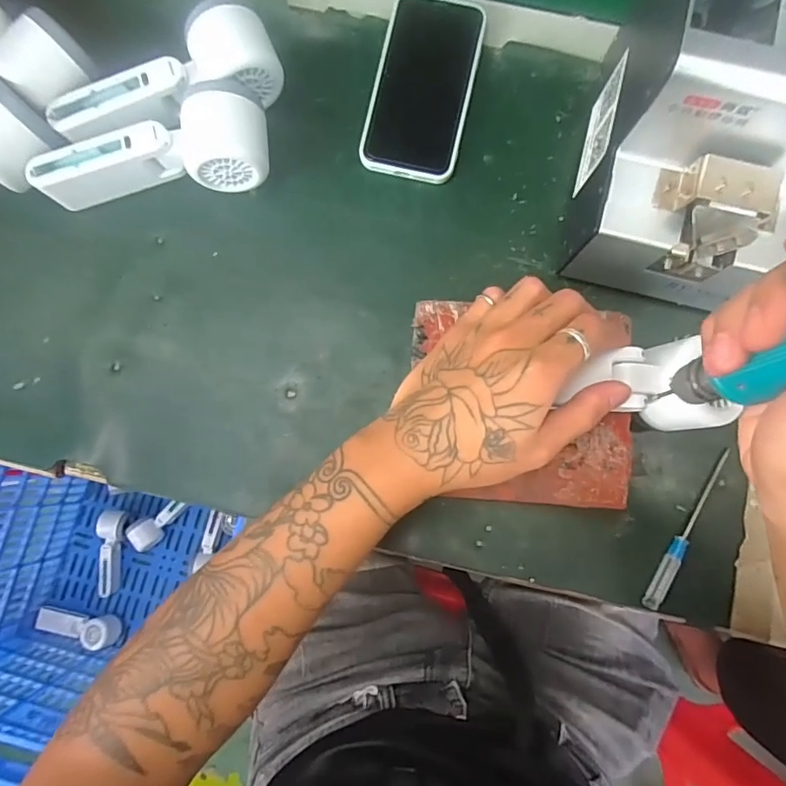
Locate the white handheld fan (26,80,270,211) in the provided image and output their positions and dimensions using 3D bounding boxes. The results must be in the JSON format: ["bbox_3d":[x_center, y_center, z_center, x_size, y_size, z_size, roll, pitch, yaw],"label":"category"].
[{"bbox_3d":[-0.175,-0.179,0.367,0.166,0.052,0.062,-5,82,-1],"label":"white handheld fan"}]

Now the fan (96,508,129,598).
[{"bbox_3d":[-0.572,0.325,1.026,0.054,0.050,0.171,5,82,1],"label":"fan"}]

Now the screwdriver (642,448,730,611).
[{"bbox_3d":[0.208,0.095,0.353,0.012,0.006,0.123,31,83,4],"label":"screwdriver"}]

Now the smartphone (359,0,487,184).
[{"bbox_3d":[0.024,-0.242,0.394,0.075,0.009,0.150,12,85,4],"label":"smartphone"}]

